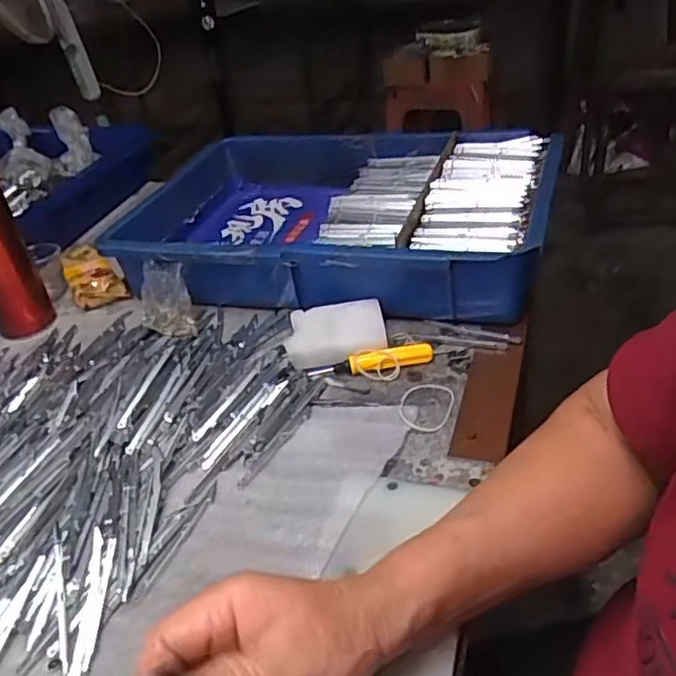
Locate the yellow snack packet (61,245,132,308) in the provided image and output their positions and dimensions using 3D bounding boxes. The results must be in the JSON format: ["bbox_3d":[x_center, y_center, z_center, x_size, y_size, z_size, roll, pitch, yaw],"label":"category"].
[{"bbox_3d":[-0.276,-0.070,0.729,0.054,0.034,0.115,-24,38,-22],"label":"yellow snack packet"}]

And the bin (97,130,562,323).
[{"bbox_3d":[0.001,-0.133,0.698,0.427,0.090,0.290,7,38,19],"label":"bin"}]

